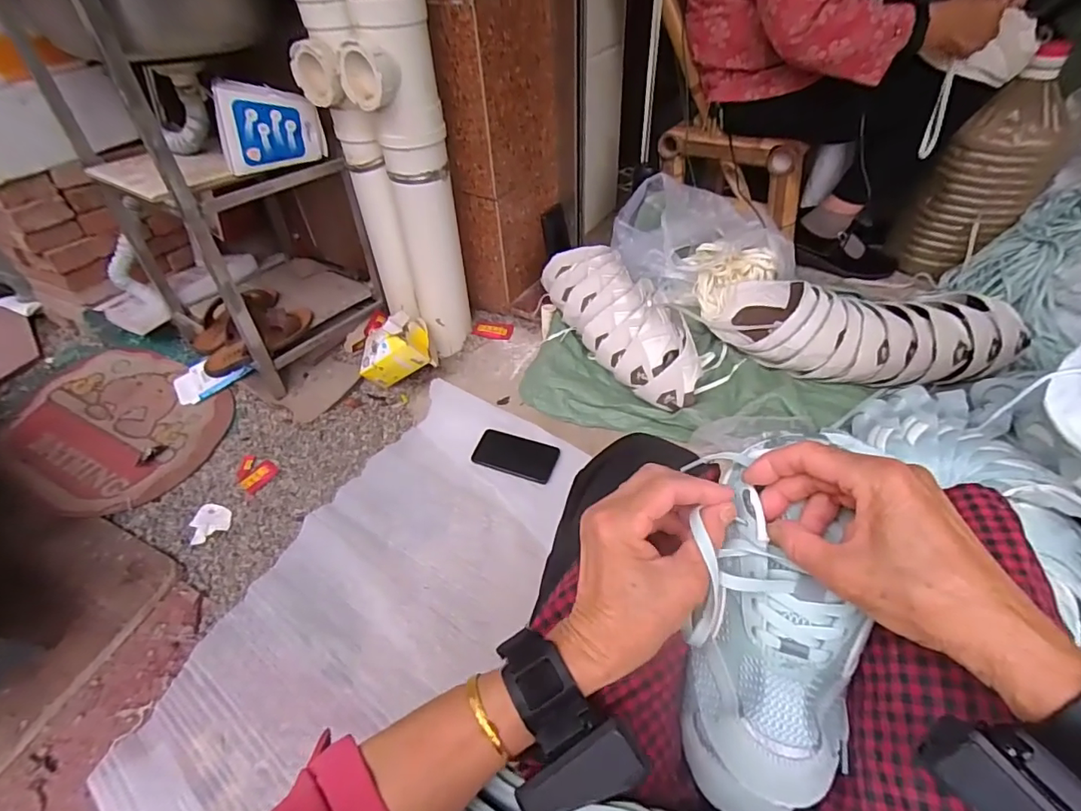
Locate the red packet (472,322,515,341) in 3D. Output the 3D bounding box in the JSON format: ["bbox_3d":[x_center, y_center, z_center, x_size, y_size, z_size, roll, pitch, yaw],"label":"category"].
[{"bbox_3d":[-0.106,-0.172,1.171,0.094,0.008,0.051,11,47,15],"label":"red packet"}]

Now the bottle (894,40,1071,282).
[{"bbox_3d":[0.895,-0.465,1.024,0.173,0.375,0.148,32,55,30],"label":"bottle"}]

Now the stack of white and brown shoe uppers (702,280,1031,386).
[{"bbox_3d":[0.547,-0.137,0.925,0.491,0.112,0.186,20,50,21],"label":"stack of white and brown shoe uppers"}]

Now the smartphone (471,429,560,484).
[{"bbox_3d":[-0.047,0.093,0.963,0.160,0.004,0.079,13,63,22],"label":"smartphone"}]

